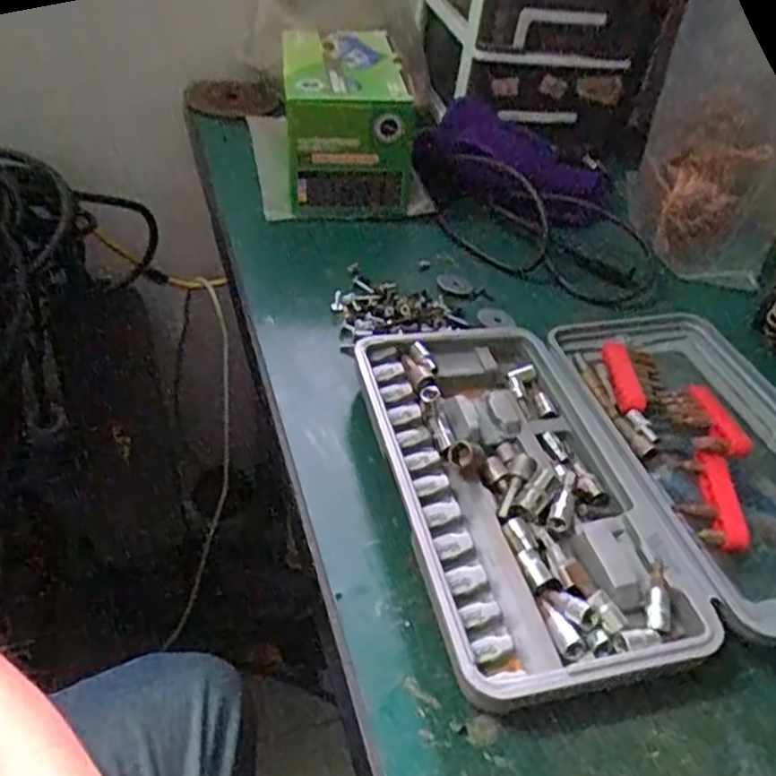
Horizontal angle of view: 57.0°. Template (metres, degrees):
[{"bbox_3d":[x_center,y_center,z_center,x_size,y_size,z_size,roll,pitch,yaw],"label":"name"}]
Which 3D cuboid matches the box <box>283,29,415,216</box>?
[{"bbox_3d":[-0.041,-0.243,0.632,0.105,0.087,0.178,-1,43,-12],"label":"box"}]

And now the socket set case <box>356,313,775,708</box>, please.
[{"bbox_3d":[0.134,0.038,0.407,0.272,0.035,0.236,-5,44,-16],"label":"socket set case"}]

